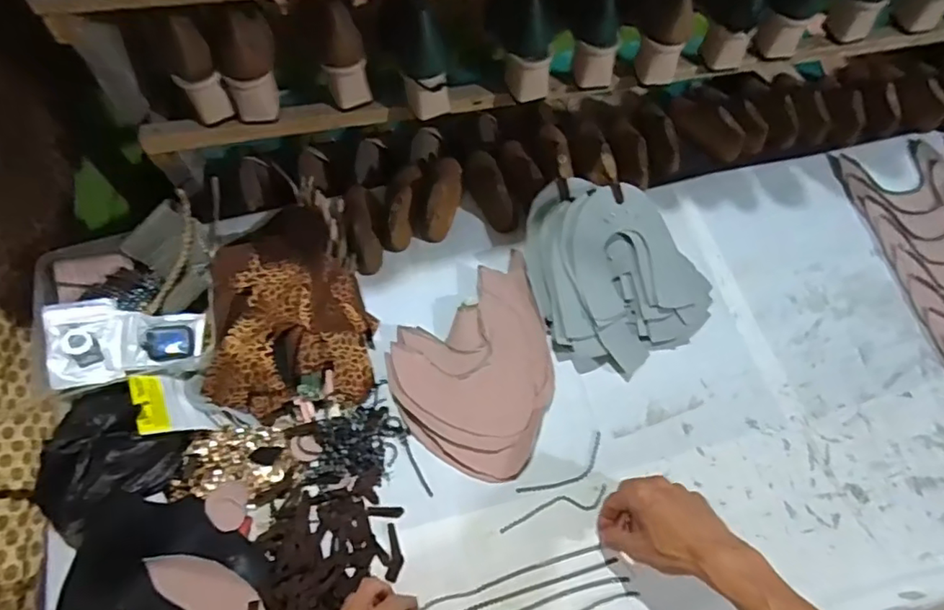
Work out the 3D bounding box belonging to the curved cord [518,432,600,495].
[{"bbox_3d":[0.111,0.195,0.671,0.121,0.005,0.033,-31,68,-14],"label":"curved cord"}]

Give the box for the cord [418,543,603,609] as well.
[{"bbox_3d":[0.043,0.289,0.612,0.195,0.009,0.007,-14,65,-11],"label":"cord"}]

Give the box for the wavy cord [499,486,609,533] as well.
[{"bbox_3d":[0.091,0.227,0.640,0.126,0.005,0.023,-12,65,-5],"label":"wavy cord"}]

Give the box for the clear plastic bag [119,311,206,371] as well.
[{"bbox_3d":[-0.364,0.042,0.678,0.086,0.018,0.072,-2,77,-22],"label":"clear plastic bag"}]

